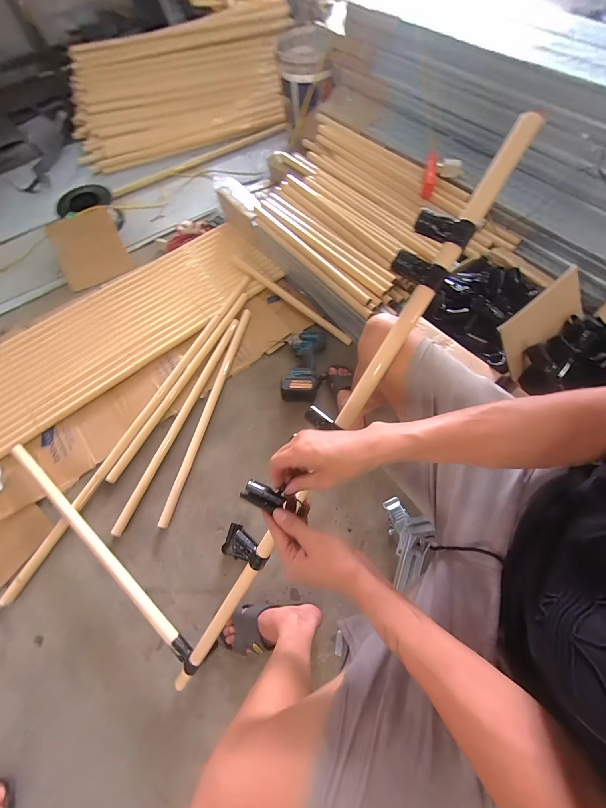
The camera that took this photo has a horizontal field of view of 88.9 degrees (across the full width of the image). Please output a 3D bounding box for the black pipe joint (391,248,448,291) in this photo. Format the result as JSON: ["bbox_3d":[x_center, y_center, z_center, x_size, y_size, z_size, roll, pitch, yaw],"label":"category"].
[{"bbox_3d":[0.171,-0.198,0.456,0.077,0.025,0.030,20,67,10],"label":"black pipe joint"}]

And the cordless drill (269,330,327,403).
[{"bbox_3d":[-0.012,-0.142,1.034,0.171,0.076,0.265,3,65,2],"label":"cordless drill"}]

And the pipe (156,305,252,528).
[{"bbox_3d":[-0.301,0.003,1.009,0.032,0.027,0.755,12,68,7],"label":"pipe"}]

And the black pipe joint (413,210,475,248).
[{"bbox_3d":[0.204,-0.253,0.449,0.079,0.031,0.027,21,67,11],"label":"black pipe joint"}]

